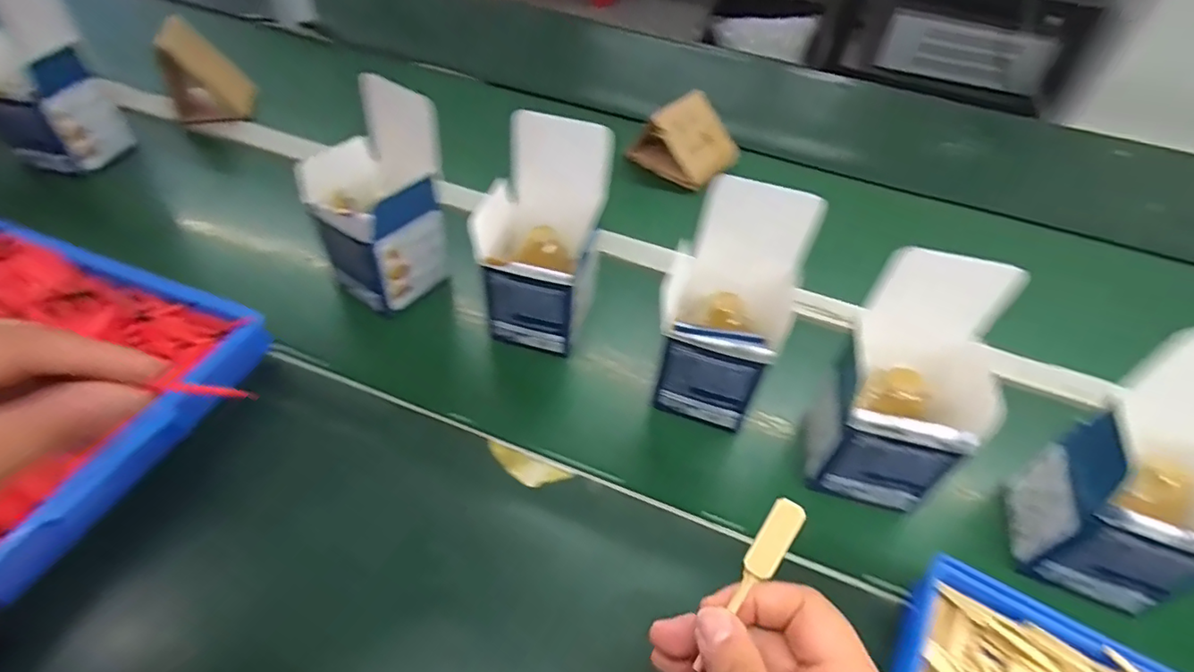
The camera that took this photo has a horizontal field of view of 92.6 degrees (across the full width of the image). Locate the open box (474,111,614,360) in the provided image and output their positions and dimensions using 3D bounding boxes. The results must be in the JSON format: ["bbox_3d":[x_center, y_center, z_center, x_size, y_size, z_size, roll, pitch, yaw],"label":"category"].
[{"bbox_3d":[-0.049,-0.084,0.496,0.094,0.173,0.099,12,49,5],"label":"open box"}]

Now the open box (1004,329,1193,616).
[{"bbox_3d":[0.373,0.098,0.369,0.100,0.174,0.094,20,50,12],"label":"open box"}]

